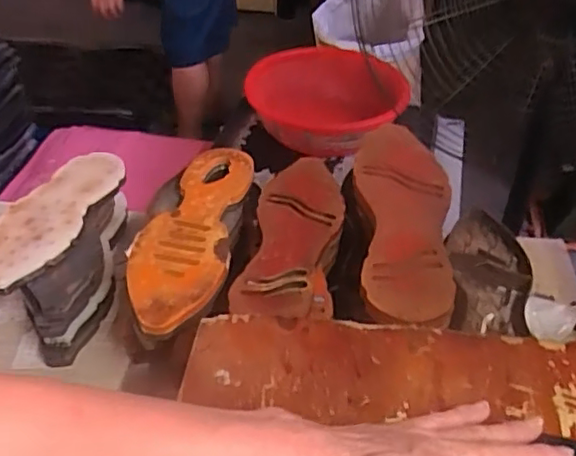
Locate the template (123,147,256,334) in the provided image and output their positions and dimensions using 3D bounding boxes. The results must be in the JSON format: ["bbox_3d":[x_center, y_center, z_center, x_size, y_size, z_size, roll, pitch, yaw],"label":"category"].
[{"bbox_3d":[-0.106,-0.002,0.685,0.096,0.014,0.291,5,41,5],"label":"template"}]

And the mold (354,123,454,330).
[{"bbox_3d":[0.130,-0.017,0.698,0.110,0.030,0.336,2,41,2],"label":"mold"}]

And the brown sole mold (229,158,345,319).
[{"bbox_3d":[0.008,0.001,0.688,0.093,0.029,0.261,6,42,7],"label":"brown sole mold"}]

